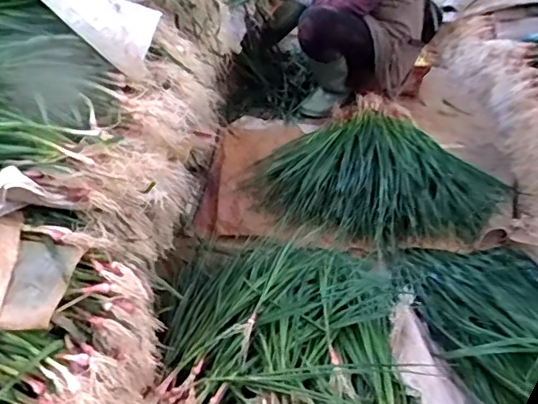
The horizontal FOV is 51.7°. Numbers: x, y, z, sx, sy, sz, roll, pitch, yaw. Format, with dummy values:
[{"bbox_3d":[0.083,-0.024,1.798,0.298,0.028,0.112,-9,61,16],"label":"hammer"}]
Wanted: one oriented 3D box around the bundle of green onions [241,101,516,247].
[{"bbox_3d":[0.321,-0.086,1.554,0.595,0.118,0.596,1,39,-1],"label":"bundle of green onions"}]

